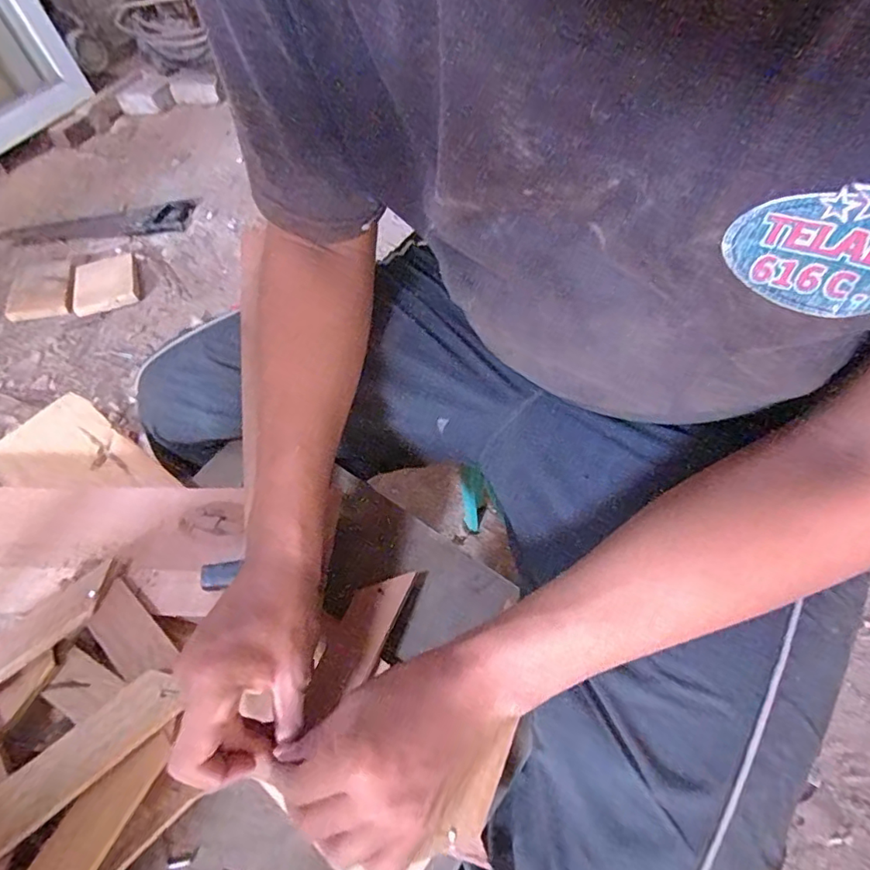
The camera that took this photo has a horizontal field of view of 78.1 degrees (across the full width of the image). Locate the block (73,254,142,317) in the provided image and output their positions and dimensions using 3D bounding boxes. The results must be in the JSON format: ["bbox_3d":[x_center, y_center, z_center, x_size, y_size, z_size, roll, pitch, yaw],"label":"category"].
[{"bbox_3d":[-0.889,-0.413,1.449,0.157,0.029,0.218,-19,57,-8],"label":"block"}]

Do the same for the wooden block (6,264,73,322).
[{"bbox_3d":[-1.059,-0.392,1.442,0.169,0.040,0.225,-20,57,-9],"label":"wooden block"}]

